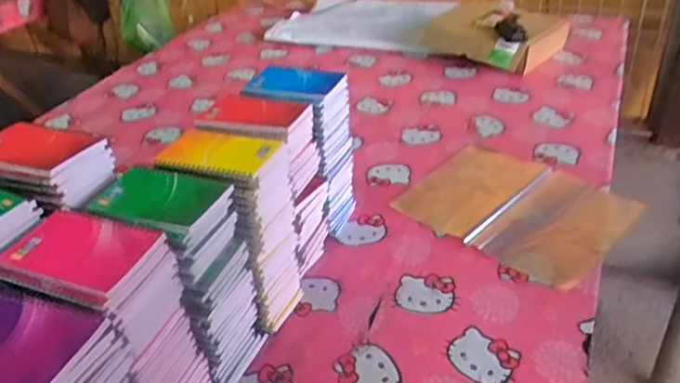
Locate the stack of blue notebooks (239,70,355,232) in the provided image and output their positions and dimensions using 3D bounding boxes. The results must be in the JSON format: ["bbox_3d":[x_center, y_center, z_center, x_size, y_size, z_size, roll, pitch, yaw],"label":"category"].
[{"bbox_3d":[-0.051,-0.057,0.894,0.125,0.250,0.109,10,37,23],"label":"stack of blue notebooks"}]

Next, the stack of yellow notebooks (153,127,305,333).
[{"bbox_3d":[-0.126,0.056,0.729,0.128,0.258,0.103,6,36,18],"label":"stack of yellow notebooks"}]

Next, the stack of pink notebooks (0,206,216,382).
[{"bbox_3d":[-0.224,0.153,0.602,0.157,0.260,0.101,12,38,25],"label":"stack of pink notebooks"}]

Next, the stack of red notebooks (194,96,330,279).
[{"bbox_3d":[-0.099,0.003,0.807,0.129,0.253,0.111,5,36,17],"label":"stack of red notebooks"}]

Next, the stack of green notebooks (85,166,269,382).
[{"bbox_3d":[-0.174,0.104,0.673,0.130,0.252,0.104,13,38,26],"label":"stack of green notebooks"}]

